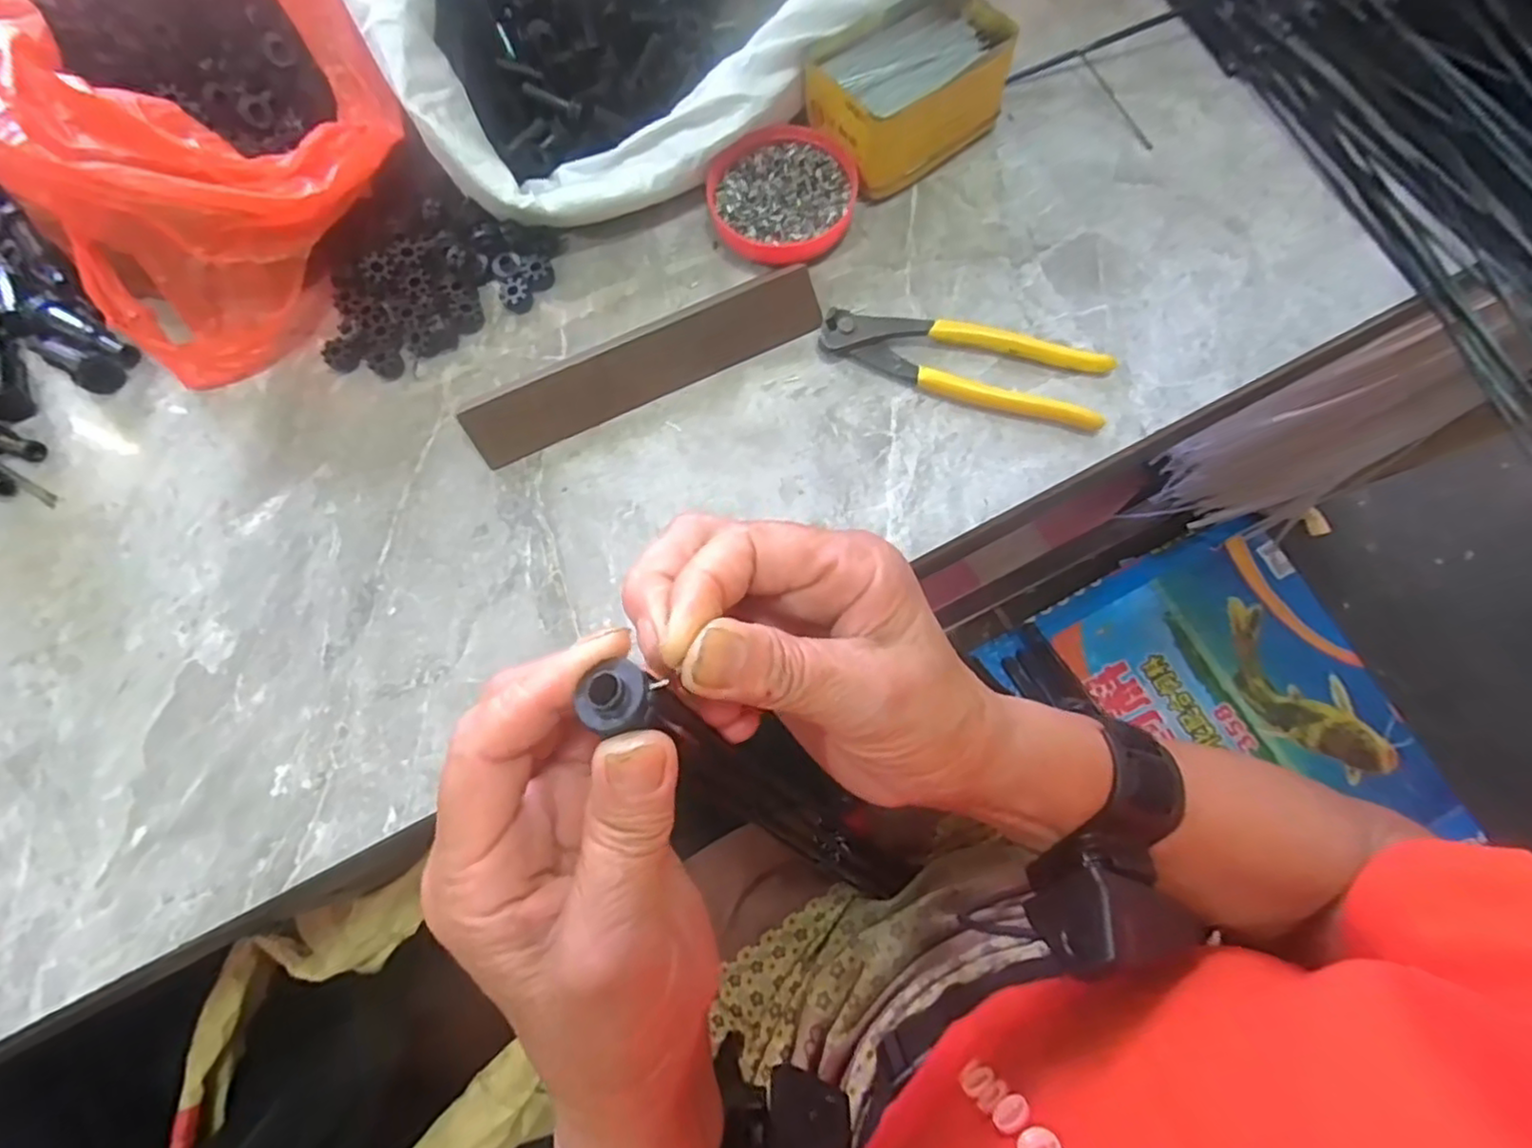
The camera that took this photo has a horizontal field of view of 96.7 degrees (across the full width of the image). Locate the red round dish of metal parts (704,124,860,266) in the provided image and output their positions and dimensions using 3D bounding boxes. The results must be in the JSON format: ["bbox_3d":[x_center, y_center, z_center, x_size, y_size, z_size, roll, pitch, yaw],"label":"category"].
[{"bbox_3d":[0.011,-0.237,0.427,0.086,0.018,0.087,-1,74,3],"label":"red round dish of metal parts"}]

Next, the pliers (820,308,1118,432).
[{"bbox_3d":[0.113,-0.122,0.394,0.162,0.014,0.047,15,76,7],"label":"pliers"}]

